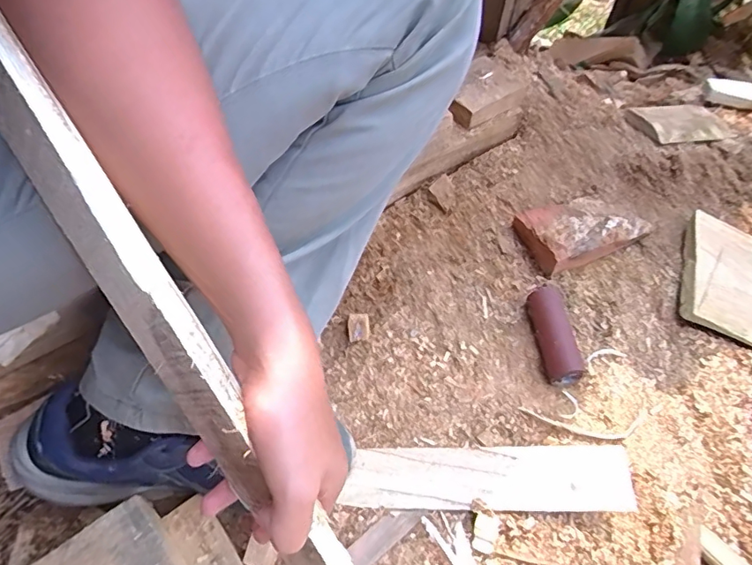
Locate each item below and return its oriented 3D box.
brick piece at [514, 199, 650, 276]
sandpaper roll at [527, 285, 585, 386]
[{"bbox_3d":[0.266,-0.074,0.659,0.151,0.035,0.100,-20,59,-13],"label":"brick piece"},{"bbox_3d":[0.200,0.053,0.569,0.034,0.029,0.118,-2,57,-3],"label":"sandpaper roll"}]

